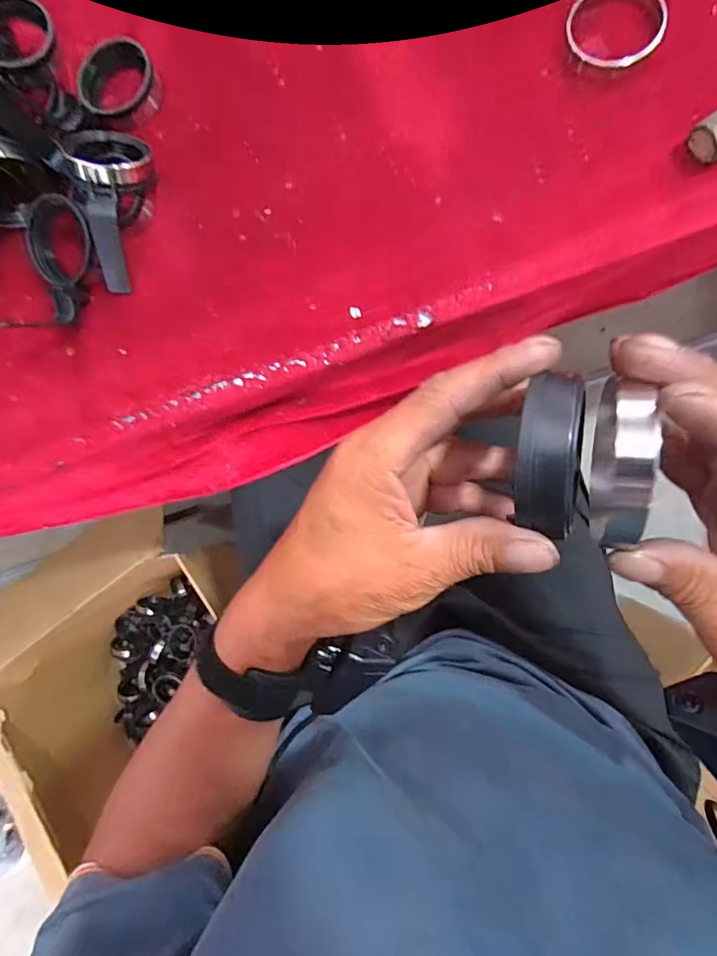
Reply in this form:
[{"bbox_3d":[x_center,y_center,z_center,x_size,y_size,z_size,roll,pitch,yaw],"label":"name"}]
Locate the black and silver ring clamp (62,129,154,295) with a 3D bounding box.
[{"bbox_3d":[-0.216,-0.237,0.400,0.056,0.051,0.137,2,88,8],"label":"black and silver ring clamp"}]

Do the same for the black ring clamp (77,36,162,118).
[{"bbox_3d":[-0.221,-0.364,0.423,0.071,0.024,0.056,-41,83,5],"label":"black ring clamp"}]

